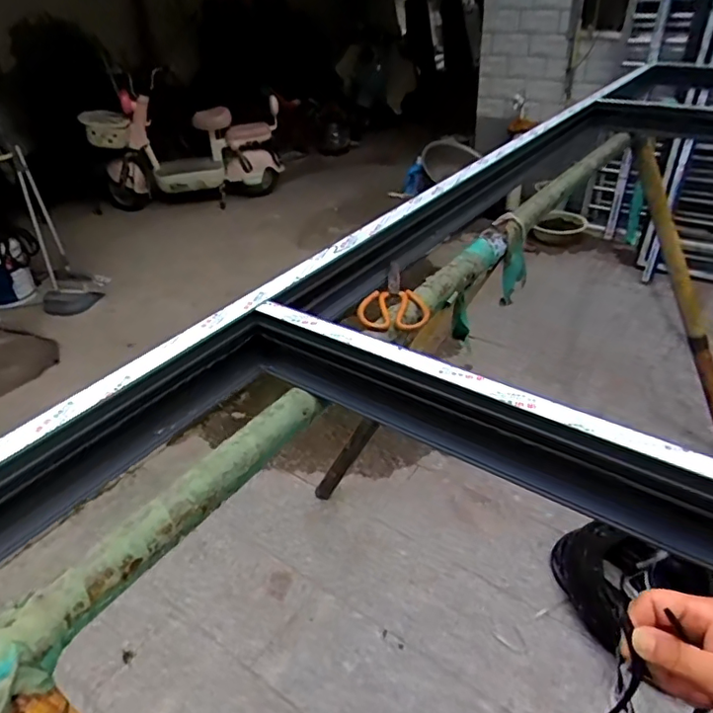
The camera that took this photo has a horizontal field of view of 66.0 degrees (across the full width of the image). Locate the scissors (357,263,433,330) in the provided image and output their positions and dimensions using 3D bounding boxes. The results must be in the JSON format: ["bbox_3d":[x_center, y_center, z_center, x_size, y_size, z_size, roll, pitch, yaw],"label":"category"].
[{"bbox_3d":[0.062,-0.097,0.853,0.101,0.024,0.197,2,36,7],"label":"scissors"}]

